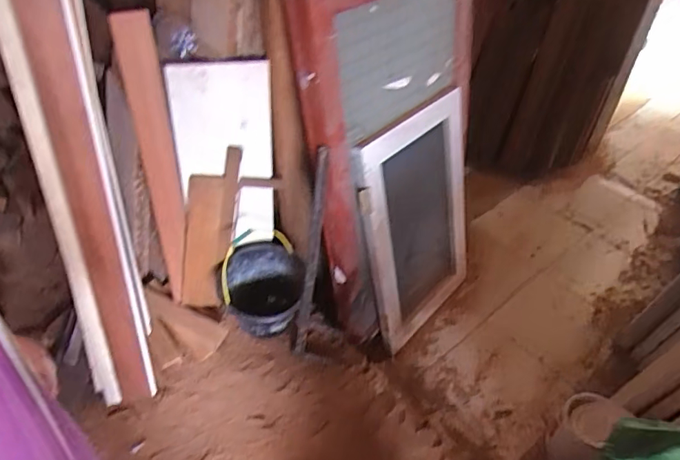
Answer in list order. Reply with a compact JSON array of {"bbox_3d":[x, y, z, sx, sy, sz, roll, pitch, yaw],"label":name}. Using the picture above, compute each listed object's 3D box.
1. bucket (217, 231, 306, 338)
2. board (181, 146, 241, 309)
[{"bbox_3d":[-0.259,0.198,1.596,0.280,0.267,0.281,1,43,-1],"label":"bucket"},{"bbox_3d":[-0.416,0.005,1.555,0.139,0.543,0.030,8,23,-8],"label":"board"}]

